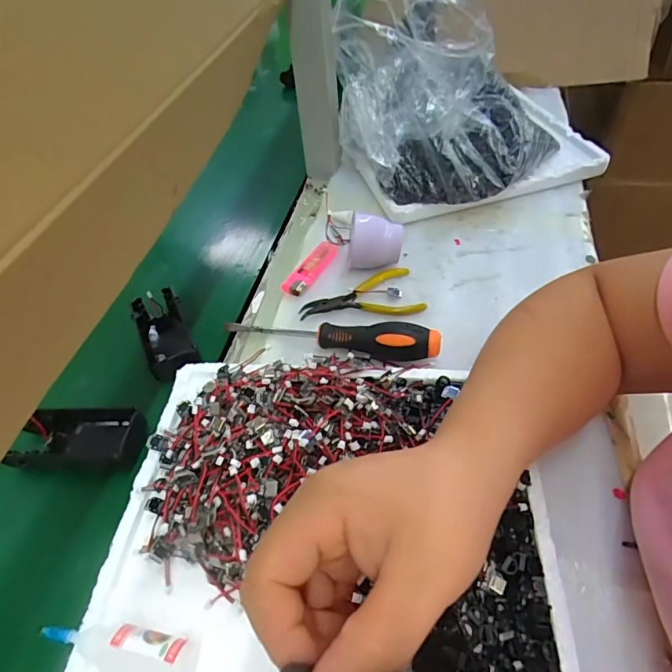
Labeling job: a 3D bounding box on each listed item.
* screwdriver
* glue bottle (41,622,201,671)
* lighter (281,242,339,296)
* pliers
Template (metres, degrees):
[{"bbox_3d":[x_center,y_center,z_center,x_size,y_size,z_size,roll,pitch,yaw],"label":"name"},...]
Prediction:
[{"bbox_3d":[-0.007,-0.006,0.391,0.192,0.027,0.025,8,51,13],"label":"screwdriver"},{"bbox_3d":[-0.120,0.171,0.245,0.089,0.022,0.025,6,50,11],"label":"glue bottle"},{"bbox_3d":[-0.025,-0.071,0.460,0.021,0.016,0.076,26,57,26],"label":"lighter"},{"bbox_3d":[0.023,-0.041,0.434,0.116,0.009,0.060,-7,49,0],"label":"pliers"}]

